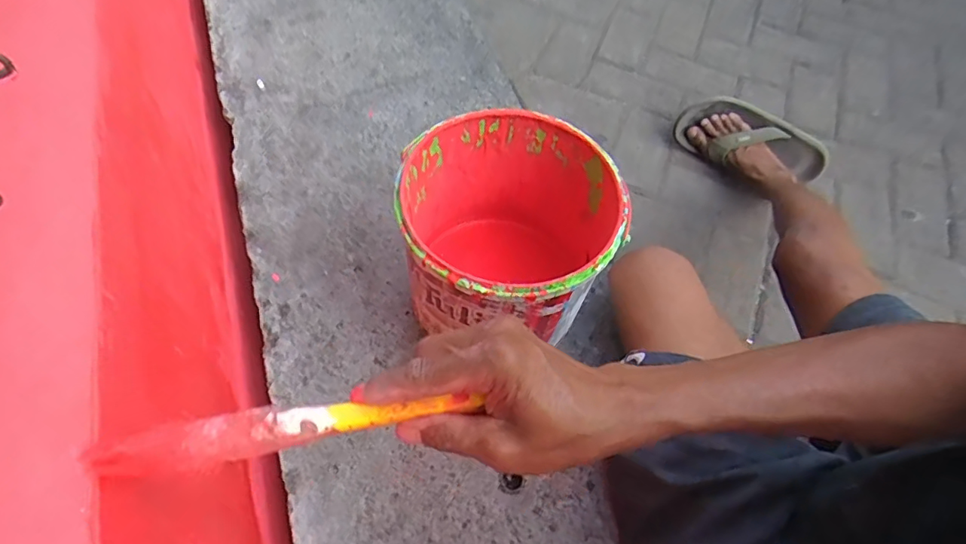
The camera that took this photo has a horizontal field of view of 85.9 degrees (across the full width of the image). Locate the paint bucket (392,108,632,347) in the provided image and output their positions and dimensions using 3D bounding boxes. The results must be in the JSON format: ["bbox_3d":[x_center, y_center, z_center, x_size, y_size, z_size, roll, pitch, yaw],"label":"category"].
[{"bbox_3d":[0.019,-0.016,0.498,0.181,0.193,0.182,2,59,-3],"label":"paint bucket"}]

